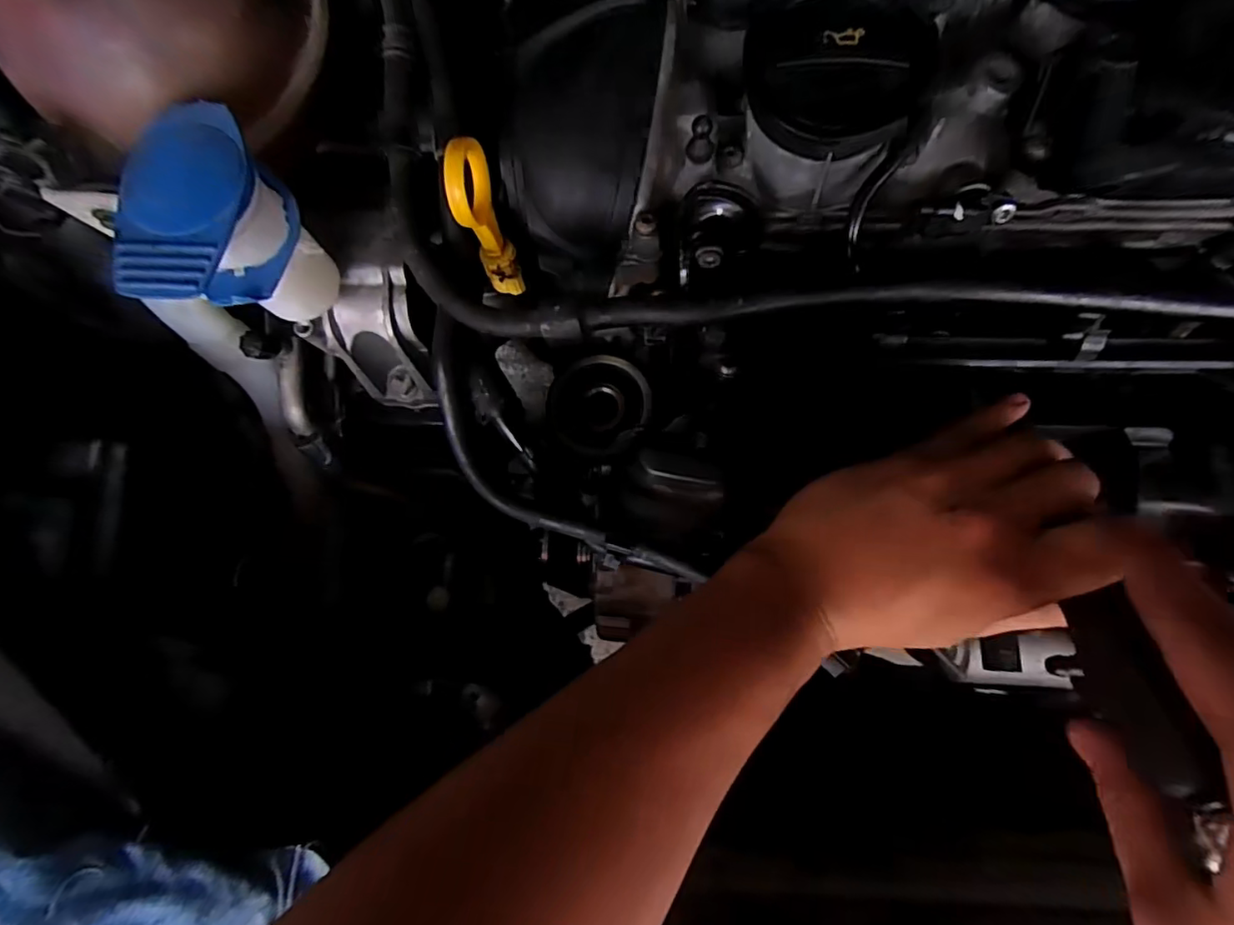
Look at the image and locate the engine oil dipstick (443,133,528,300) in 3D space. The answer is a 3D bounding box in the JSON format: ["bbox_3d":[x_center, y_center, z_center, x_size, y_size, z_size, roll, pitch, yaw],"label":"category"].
[{"bbox_3d":[-0.070,-0.130,0.307,0.015,0.085,0.039,4,75,12],"label":"engine oil dipstick"}]

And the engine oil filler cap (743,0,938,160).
[{"bbox_3d":[0.100,-0.184,0.268,0.078,0.028,0.071,-1,83,4],"label":"engine oil filler cap"}]

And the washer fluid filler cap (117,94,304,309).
[{"bbox_3d":[-0.197,-0.117,0.281,0.058,0.046,0.097,-3,82,4],"label":"washer fluid filler cap"}]

